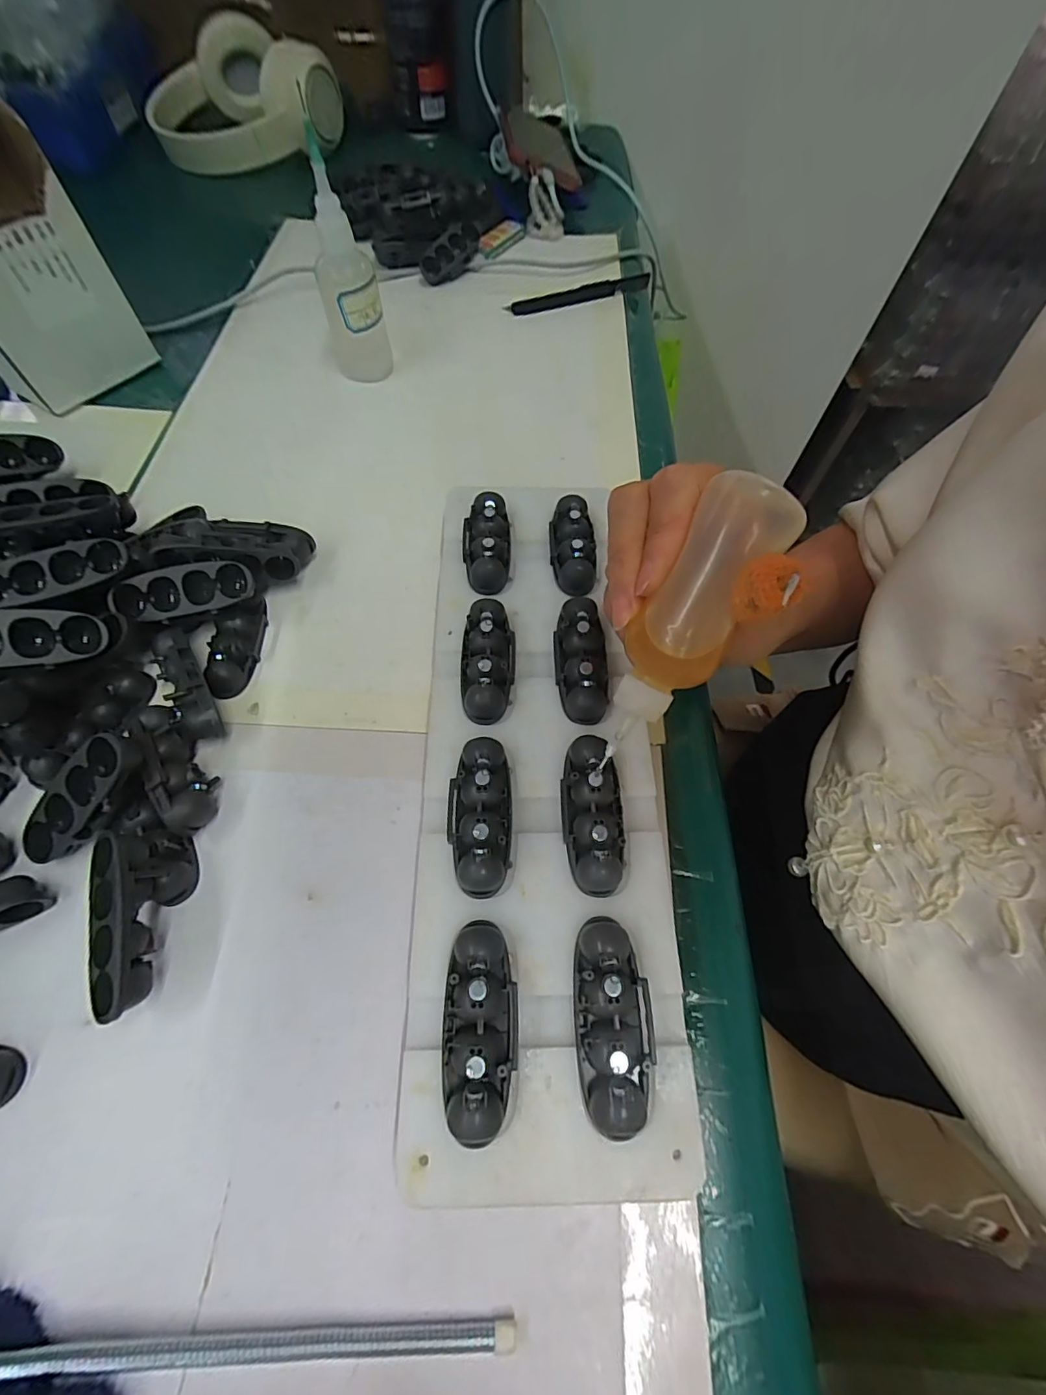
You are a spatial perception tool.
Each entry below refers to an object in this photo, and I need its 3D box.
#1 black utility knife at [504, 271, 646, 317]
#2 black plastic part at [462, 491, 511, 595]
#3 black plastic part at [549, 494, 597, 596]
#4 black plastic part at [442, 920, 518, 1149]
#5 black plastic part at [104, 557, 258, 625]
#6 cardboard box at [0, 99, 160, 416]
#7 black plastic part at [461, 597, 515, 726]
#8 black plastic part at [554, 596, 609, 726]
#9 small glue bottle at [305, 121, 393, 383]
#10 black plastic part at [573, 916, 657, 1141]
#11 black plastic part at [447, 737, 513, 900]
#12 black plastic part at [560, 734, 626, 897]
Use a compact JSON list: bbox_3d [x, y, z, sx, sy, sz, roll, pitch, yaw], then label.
[{"bbox_3d":[0.047,-0.336,0.432,0.128,0.012,0.009,-19,65,-11],"label":"black utility knife"},{"bbox_3d":[-0.020,-0.084,0.277,0.025,0.015,0.060,-1,62,-2],"label":"black plastic part"},{"bbox_3d":[0.027,-0.082,0.278,0.023,0.016,0.060,1,62,-1],"label":"black plastic part"},{"bbox_3d":[-0.015,0.111,0.176,0.025,0.015,0.061,1,62,-1],"label":"black plastic part"},{"bbox_3d":[-0.167,-0.052,0.255,0.064,0.011,0.024,-14,100,-7],"label":"black plastic part"},{"bbox_3d":[-0.310,-0.263,0.315,0.090,0.127,0.067,-38,70,-19],"label":"cardboard box"},{"bbox_3d":[-0.016,-0.018,0.243,0.024,0.016,0.061,1,62,-1],"label":"black plastic part"},{"bbox_3d":[0.027,-0.018,0.243,0.023,0.017,0.059,0,62,-2],"label":"black plastic part"},{"bbox_3d":[-0.113,-0.266,0.332,0.031,0.118,0.029,29,65,13],"label":"small glue bottle"},{"bbox_3d":[0.031,0.110,0.177,0.026,0.016,0.062,-3,63,-3],"label":"black plastic part"},{"bbox_3d":[-0.017,0.046,0.209,0.025,0.015,0.062,0,62,-2],"label":"black plastic part"},{"bbox_3d":[0.028,0.045,0.208,0.023,0.020,0.061,0,62,-2],"label":"black plastic part"}]

